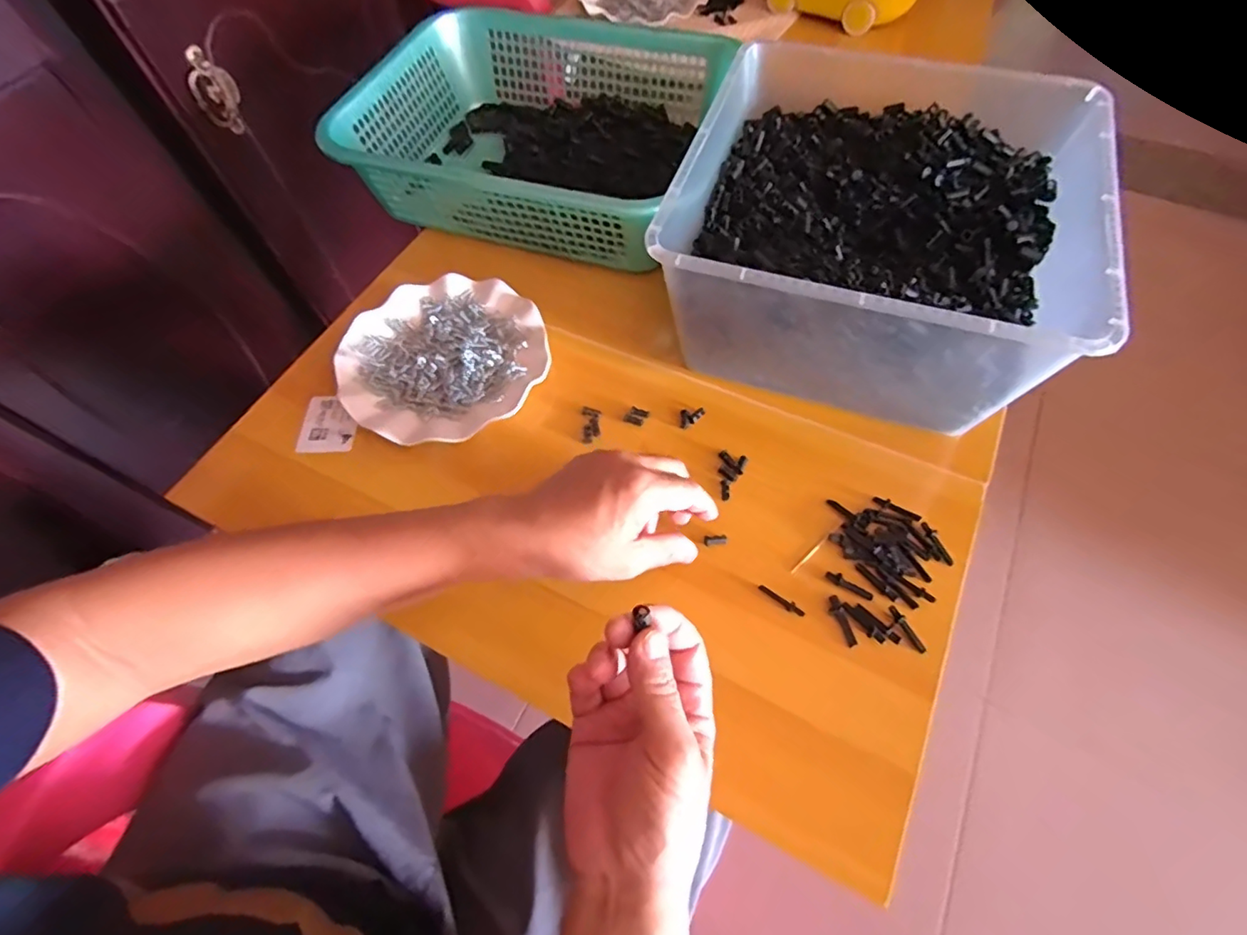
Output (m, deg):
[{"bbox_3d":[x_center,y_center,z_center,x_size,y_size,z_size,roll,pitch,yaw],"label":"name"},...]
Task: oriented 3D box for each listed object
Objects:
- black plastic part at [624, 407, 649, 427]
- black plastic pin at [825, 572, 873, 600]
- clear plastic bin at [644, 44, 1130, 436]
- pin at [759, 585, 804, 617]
[{"bbox_3d":[0.011,-0.045,0.486,0.017,0.004,0.016,20,64,13],"label":"black plastic part"},{"bbox_3d":[0.162,0.084,0.407,0.034,0.004,0.008,29,66,17],"label":"black plastic pin"},{"bbox_3d":[0.204,-0.196,0.484,0.292,0.141,0.302,17,63,12],"label":"clear plastic bin"},{"bbox_3d":[0.113,0.094,0.405,0.035,0.004,0.007,36,69,20],"label":"pin"}]

